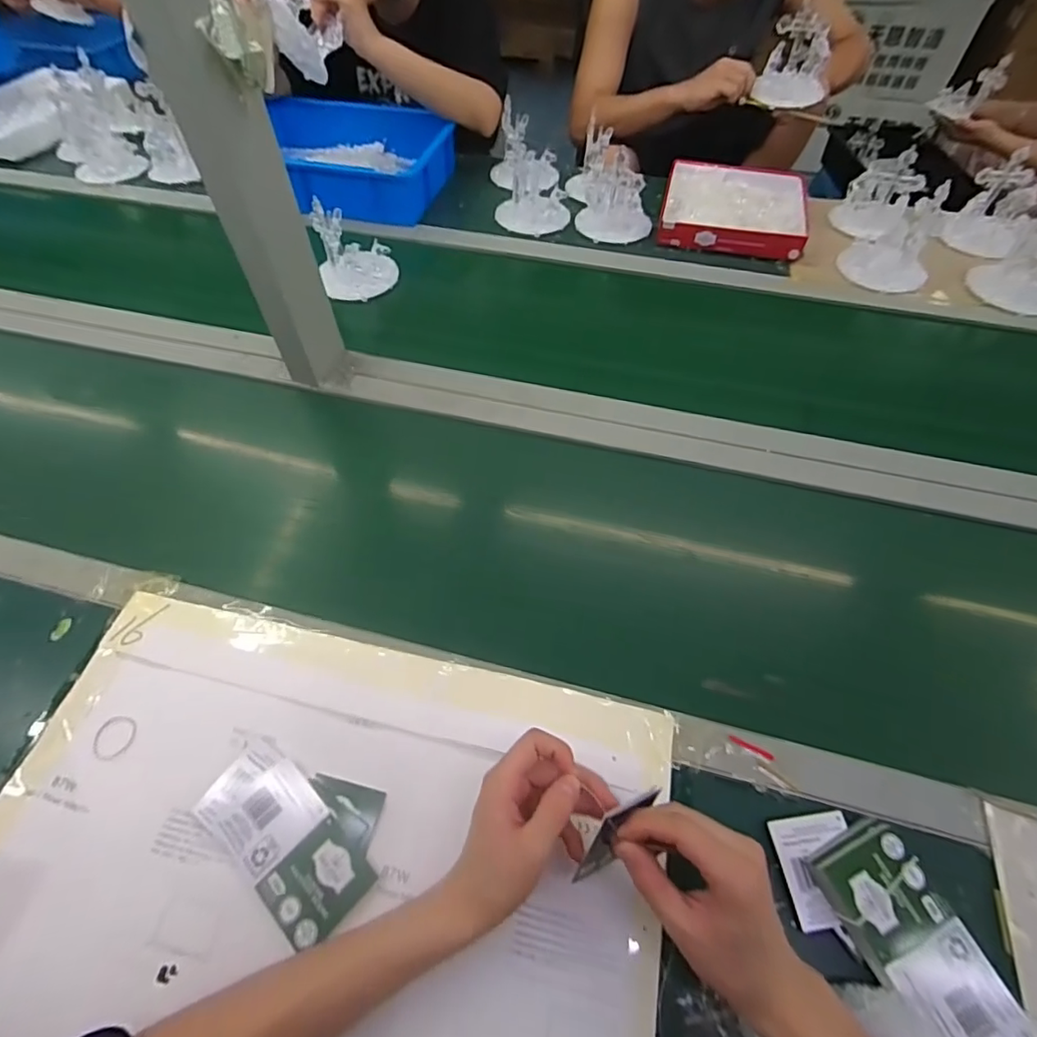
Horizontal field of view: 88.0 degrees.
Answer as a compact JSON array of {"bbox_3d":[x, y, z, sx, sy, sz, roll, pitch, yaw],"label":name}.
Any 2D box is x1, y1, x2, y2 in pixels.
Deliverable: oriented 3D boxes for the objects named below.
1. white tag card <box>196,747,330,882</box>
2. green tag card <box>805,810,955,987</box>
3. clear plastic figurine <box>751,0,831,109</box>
[{"bbox_3d":[-0.207,0.233,0.434,0.087,0.004,0.070,33,63,20],"label":"white tag card"},{"bbox_3d":[0.265,0.272,0.394,0.074,0.016,0.074,-24,58,-11],"label":"green tag card"},{"bbox_3d":[0.493,-0.804,0.943,0.128,0.106,0.106,23,59,15],"label":"clear plastic figurine"}]

